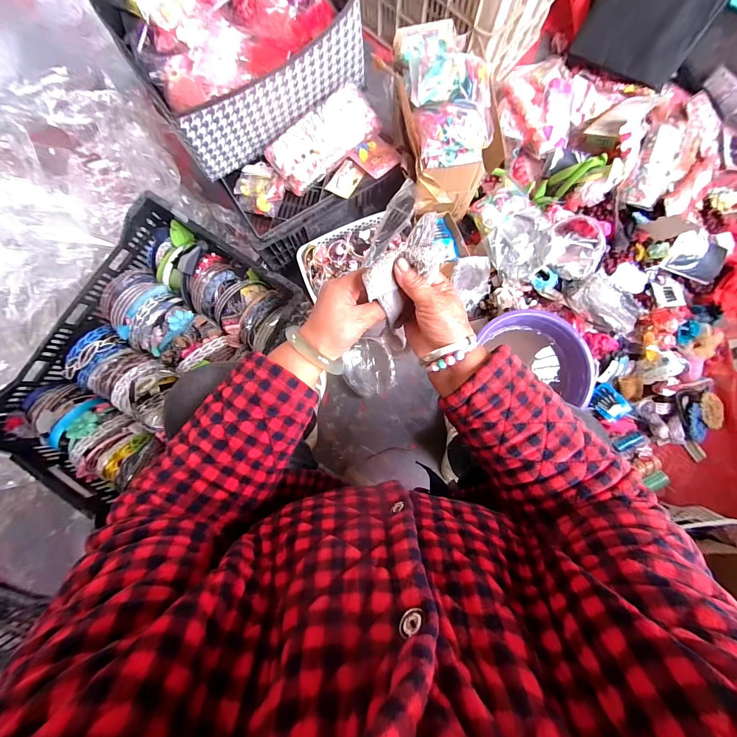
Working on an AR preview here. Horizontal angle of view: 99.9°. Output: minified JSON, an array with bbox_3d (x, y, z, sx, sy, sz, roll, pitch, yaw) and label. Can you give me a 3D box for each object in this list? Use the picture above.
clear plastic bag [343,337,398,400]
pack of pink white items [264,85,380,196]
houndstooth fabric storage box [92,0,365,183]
[{"bbox_3d":[0.000,-0.002,0.816,0.128,0.029,0.145,-13,85,0],"label":"clear plastic bag"},{"bbox_3d":[-0.094,-0.476,0.640,0.237,0.056,0.104,-39,85,-3],"label":"pack of pink white items"},{"bbox_3d":[-0.257,-0.656,0.604,0.399,0.136,0.380,-31,85,-2],"label":"houndstooth fabric storage box"}]

